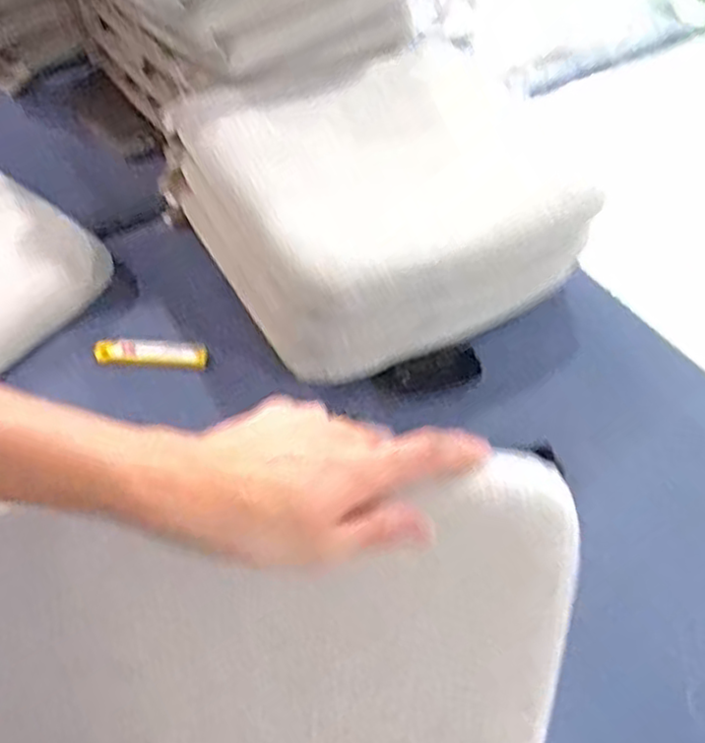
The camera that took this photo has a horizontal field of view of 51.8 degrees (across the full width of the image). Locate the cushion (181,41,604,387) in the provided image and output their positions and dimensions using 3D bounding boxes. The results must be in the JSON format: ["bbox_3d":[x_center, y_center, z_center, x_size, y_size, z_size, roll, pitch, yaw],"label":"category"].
[{"bbox_3d":[0.028,-0.229,0.960,0.413,0.168,0.414,-22,57,-20],"label":"cushion"}]

